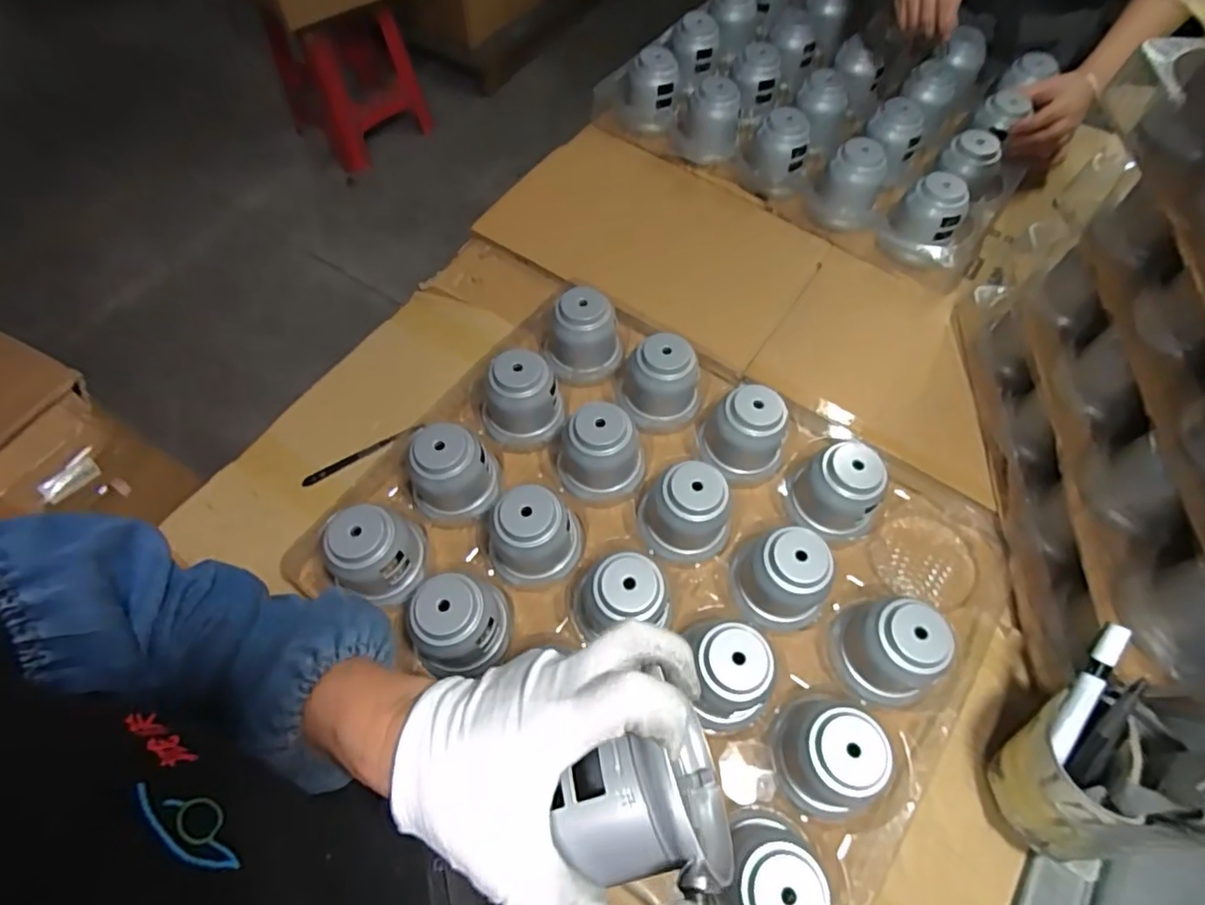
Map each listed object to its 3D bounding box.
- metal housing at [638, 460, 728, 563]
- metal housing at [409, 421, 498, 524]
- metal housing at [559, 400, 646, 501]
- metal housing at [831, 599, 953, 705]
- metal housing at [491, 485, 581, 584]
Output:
[{"bbox_3d":[0.079,0.055,0.568,0.082,0.072,0.079,-18,65,-9],"label":"metal housing"},{"bbox_3d":[-0.149,0.021,0.591,0.087,0.083,0.074,-4,63,-2],"label":"metal housing"},{"bbox_3d":[-0.001,-0.001,0.597,0.087,0.074,0.074,-6,63,-3],"label":"metal housing"},{"bbox_3d":[0.247,0.164,0.512,0.075,0.082,0.085,4,63,2],"label":"metal housing"},{"bbox_3d":[-0.063,0.080,0.557,0.071,0.076,0.075,0,63,0],"label":"metal housing"}]

